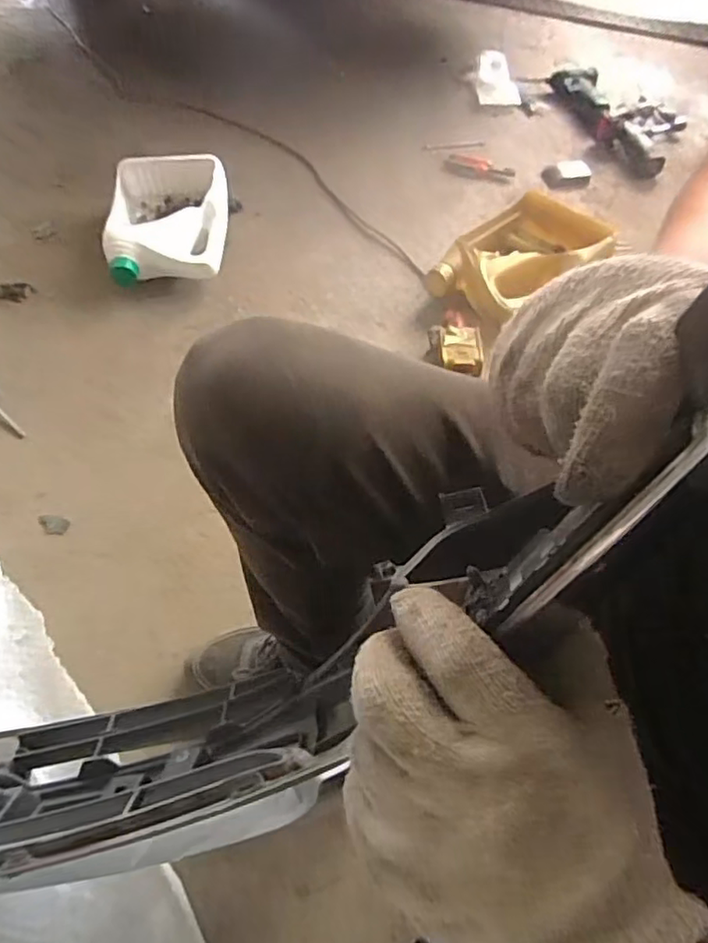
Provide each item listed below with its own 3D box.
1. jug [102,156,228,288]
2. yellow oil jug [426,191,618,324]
[{"bbox_3d":[-0.346,-0.474,1.181,0.219,0.099,0.287,-7,55,-5],"label":"jug"},{"bbox_3d":[0.305,-0.377,1.116,0.334,0.096,0.212,-35,62,-22],"label":"yellow oil jug"}]

